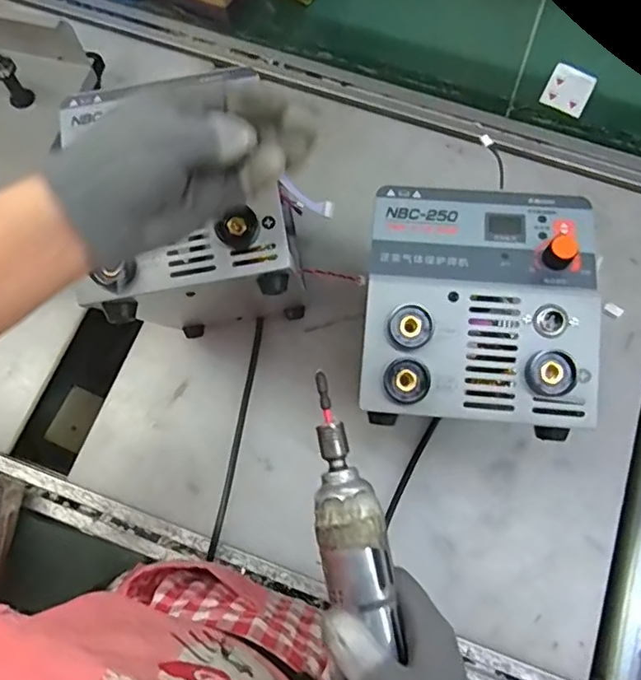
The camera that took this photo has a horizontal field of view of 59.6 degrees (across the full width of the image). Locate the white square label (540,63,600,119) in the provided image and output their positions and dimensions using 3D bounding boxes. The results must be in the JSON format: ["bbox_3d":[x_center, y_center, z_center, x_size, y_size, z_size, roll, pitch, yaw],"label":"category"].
[{"bbox_3d":[0.347,-0.348,0.779,0.060,0.006,0.075,29,81,8],"label":"white square label"}]

